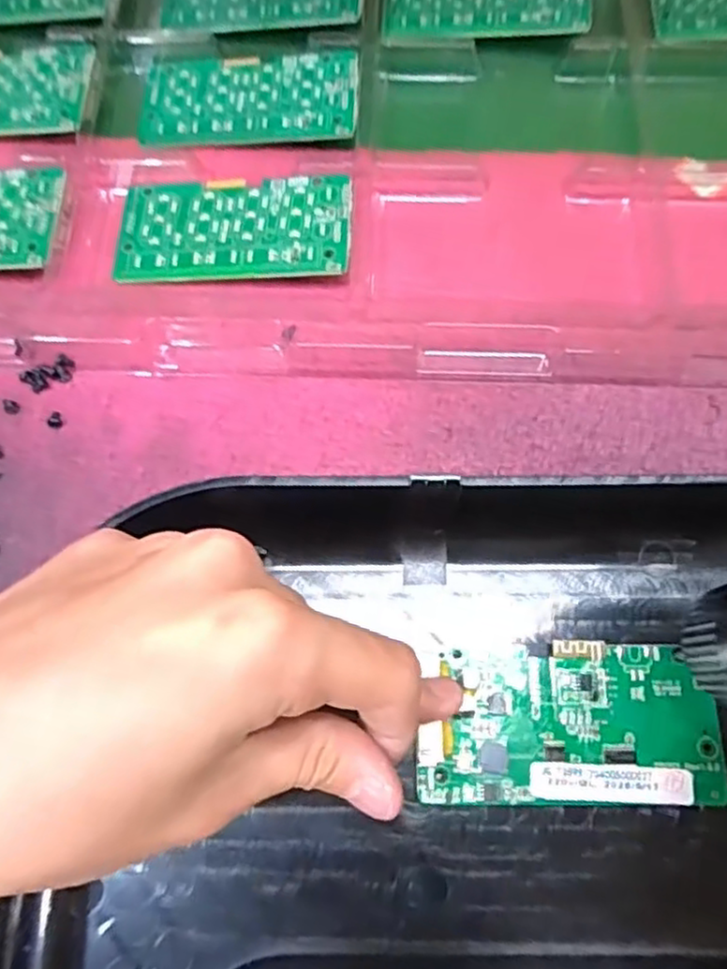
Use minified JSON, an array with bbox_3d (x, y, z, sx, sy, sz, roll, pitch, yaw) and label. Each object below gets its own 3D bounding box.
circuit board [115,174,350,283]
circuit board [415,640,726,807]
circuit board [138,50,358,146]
[{"bbox_3d":[-0.052,-0.104,0.284,0.093,0.008,0.046,0,71,1],"label":"circuit board"},{"bbox_3d":[0.065,0.075,0.221,0.093,0.004,0.047,0,71,1],"label":"circuit board"},{"bbox_3d":[-0.050,-0.170,0.308,0.093,0.008,0.048,3,72,1],"label":"circuit board"}]

